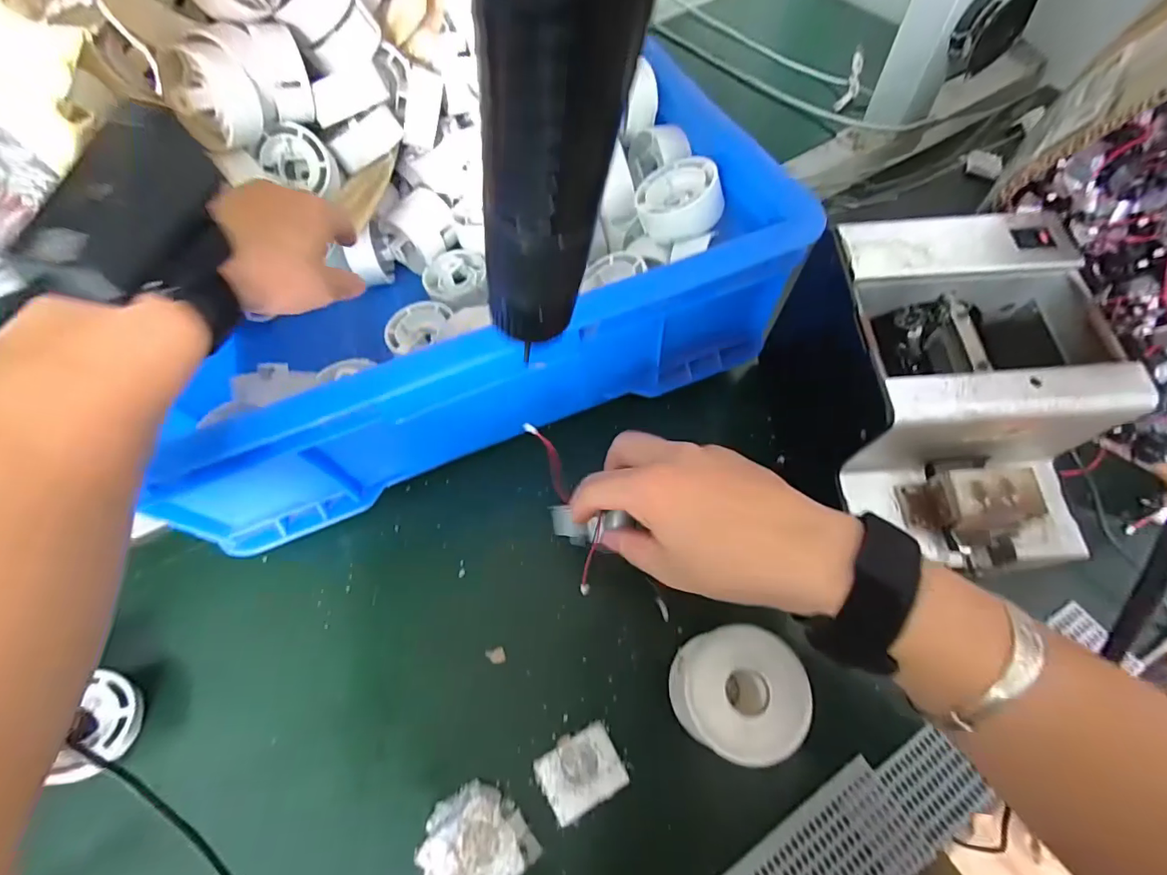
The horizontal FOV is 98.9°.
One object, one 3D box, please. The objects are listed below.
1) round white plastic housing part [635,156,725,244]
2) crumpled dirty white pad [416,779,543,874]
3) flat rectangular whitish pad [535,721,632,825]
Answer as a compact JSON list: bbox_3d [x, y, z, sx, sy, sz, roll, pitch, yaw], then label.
[{"bbox_3d":[0.063,-0.155,0.326,0.051,0.023,0.051,-14,56,21],"label":"round white plastic housing part"},{"bbox_3d":[-0.066,0.234,0.282,0.065,0.006,0.053,-37,67,-14],"label":"crumpled dirty white pad"},{"bbox_3d":[-0.002,0.198,0.295,0.047,0.004,0.037,-27,65,-10],"label":"flat rectangular whitish pad"}]

